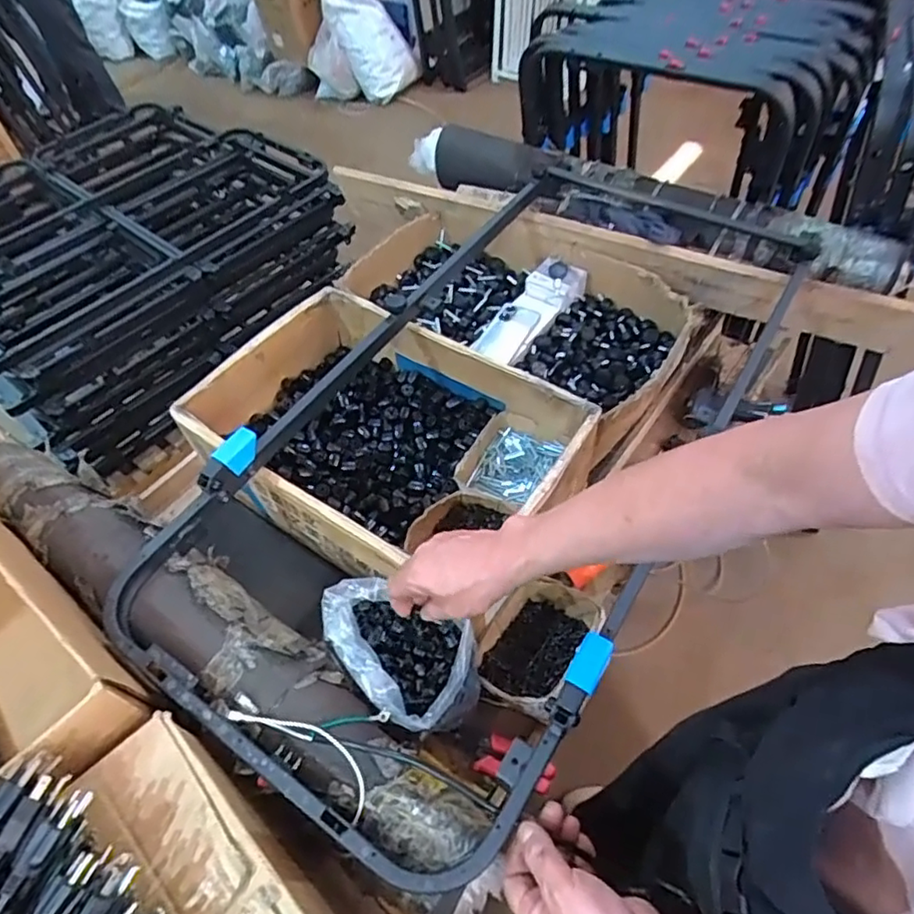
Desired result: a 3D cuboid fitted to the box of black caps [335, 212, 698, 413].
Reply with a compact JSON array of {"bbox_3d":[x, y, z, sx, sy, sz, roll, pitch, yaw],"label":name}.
[{"bbox_3d":[0.090,-0.268,1.114,0.632,0.149,0.348,25,59,21],"label":"box of black caps"}]

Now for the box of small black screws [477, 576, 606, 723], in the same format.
[{"bbox_3d":[0.105,0.244,0.803,0.123,0.070,0.170,31,61,24],"label":"box of small black screws"}]

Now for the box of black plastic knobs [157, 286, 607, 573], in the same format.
[{"bbox_3d":[-0.109,-0.024,0.920,0.518,0.149,0.350,30,61,24],"label":"box of black plastic knobs"}]

